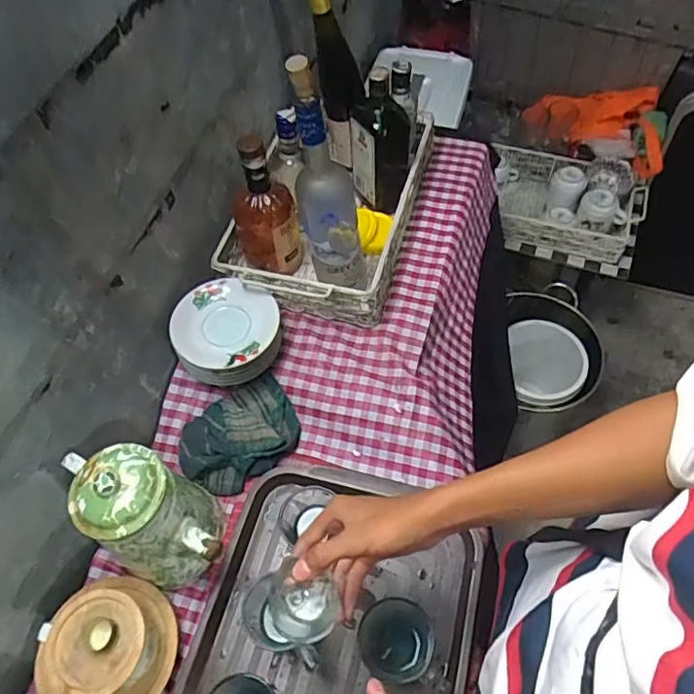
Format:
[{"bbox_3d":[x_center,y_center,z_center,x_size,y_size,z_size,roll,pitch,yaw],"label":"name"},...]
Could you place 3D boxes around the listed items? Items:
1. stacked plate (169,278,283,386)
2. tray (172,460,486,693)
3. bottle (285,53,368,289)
[{"bbox_3d":[-0.165,-0.013,0.788,0.147,0.077,0.144,-2,58,3],"label":"stacked plate"},{"bbox_3d":[-0.026,0.359,0.629,0.307,0.036,0.431,13,60,12],"label":"tray"},{"bbox_3d":[-0.023,-0.202,0.704,0.086,0.343,0.083,-9,58,-2],"label":"bottle"}]

